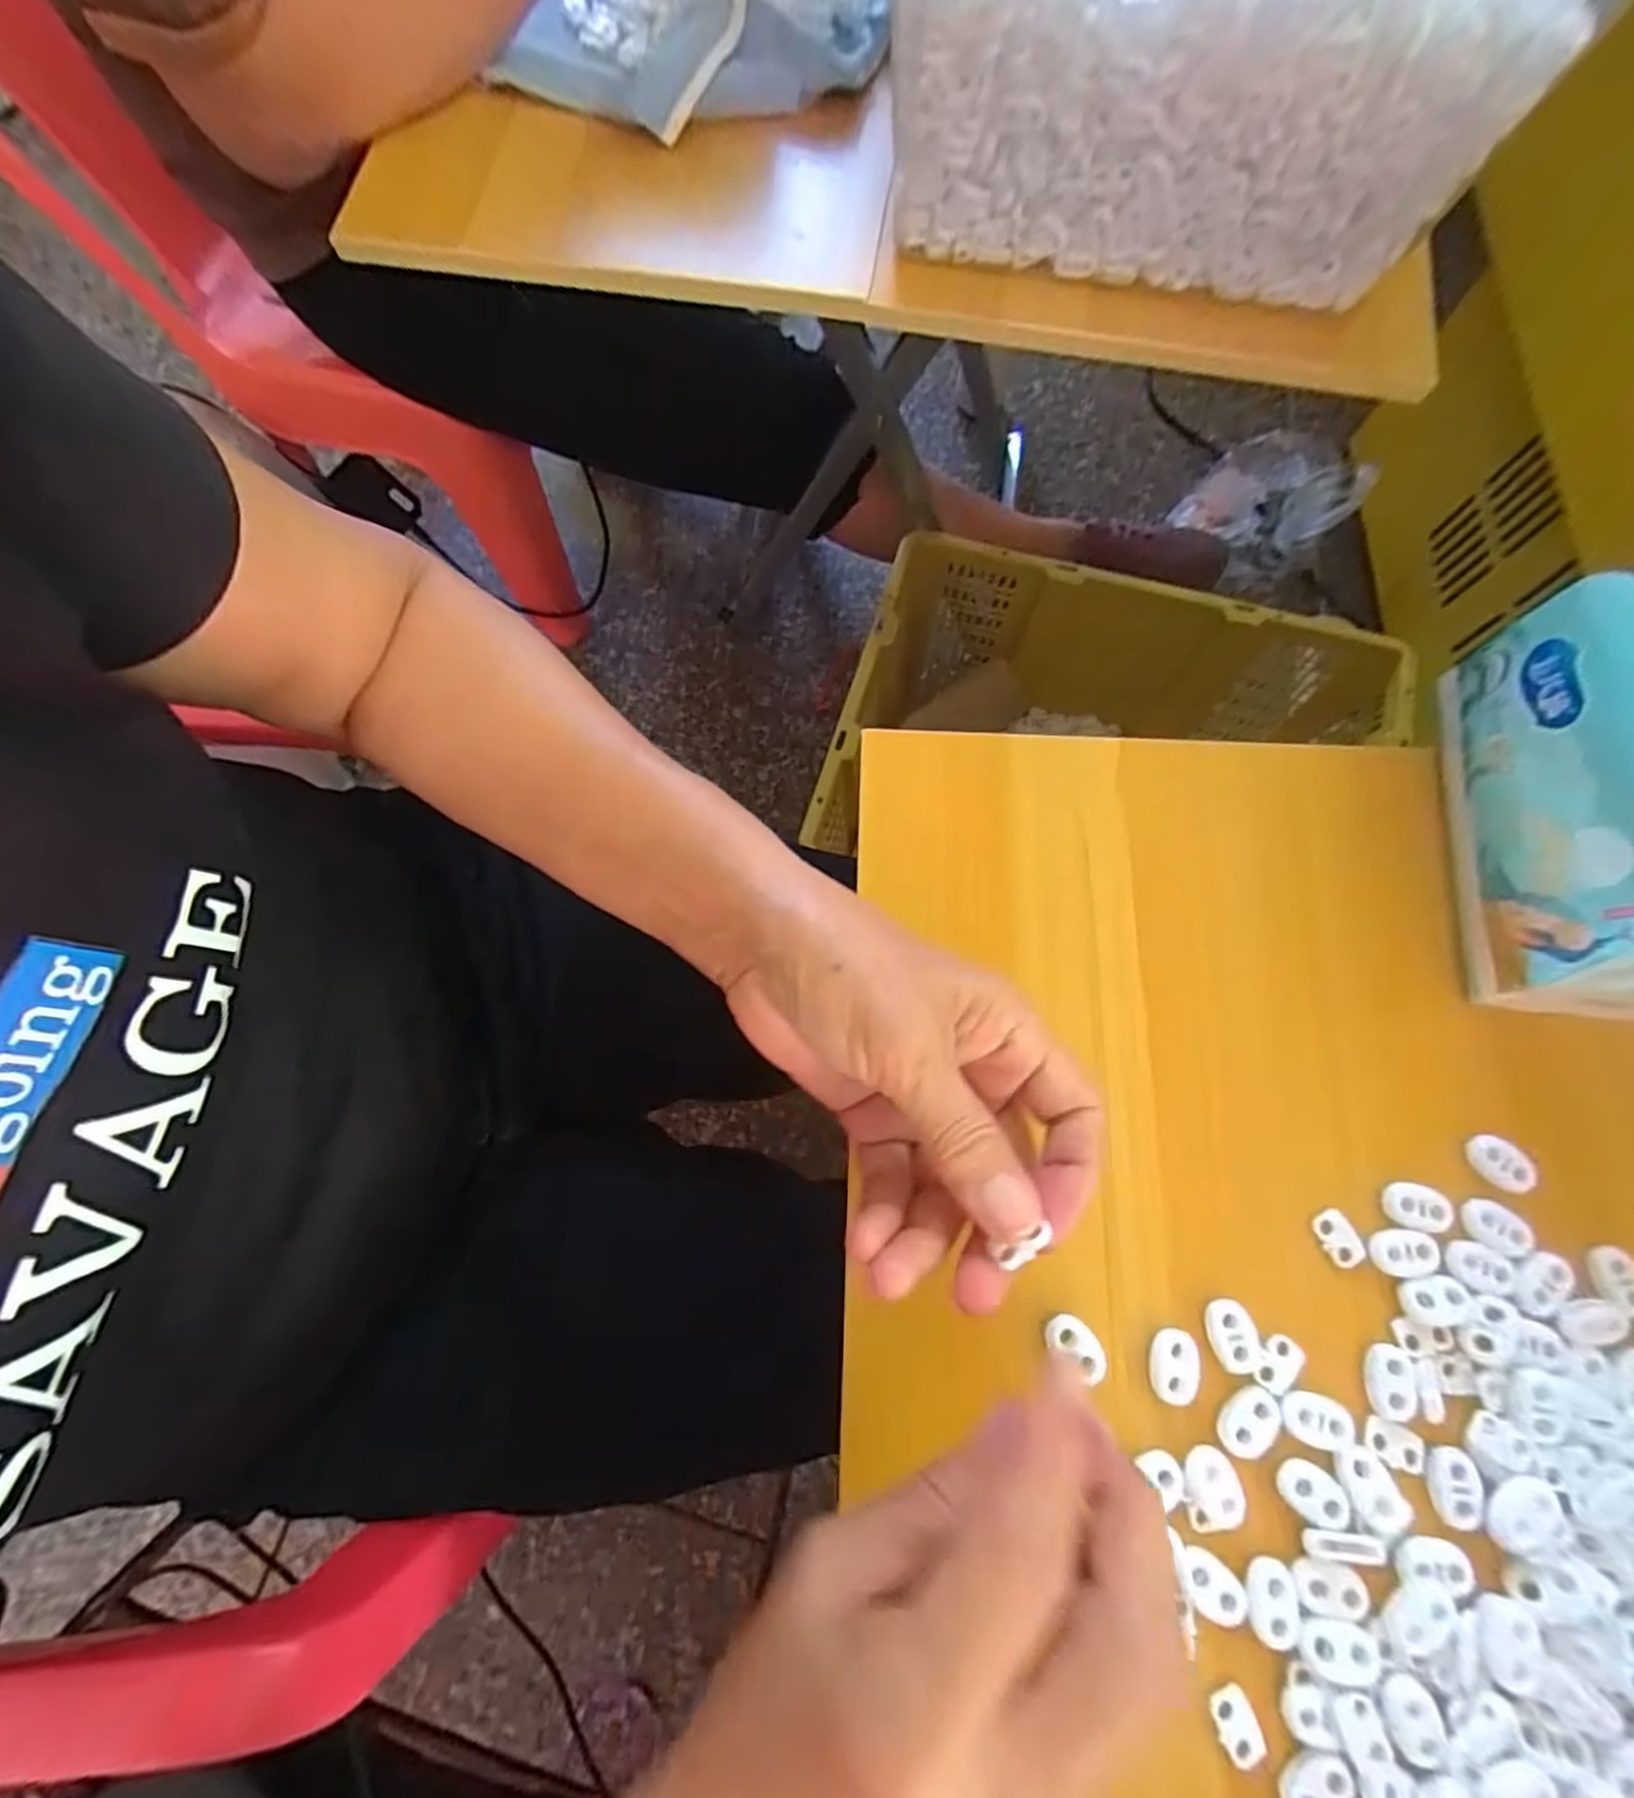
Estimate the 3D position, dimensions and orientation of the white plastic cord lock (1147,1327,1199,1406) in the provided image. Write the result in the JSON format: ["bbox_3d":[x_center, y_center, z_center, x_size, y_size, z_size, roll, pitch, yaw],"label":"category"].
[{"bbox_3d":[0.122,0.160,0.252,0.016,0.005,0.022,13,75,3],"label":"white plastic cord lock"}]

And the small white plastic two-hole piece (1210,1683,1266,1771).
[{"bbox_3d":[0.129,0.253,0.225,0.013,0.004,0.018,-19,75,-6],"label":"small white plastic two-hole piece"}]

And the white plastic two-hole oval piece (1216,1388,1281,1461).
[{"bbox_3d":[0.145,0.175,0.247,0.023,0.004,0.016,-39,78,-11],"label":"white plastic two-hole oval piece"}]

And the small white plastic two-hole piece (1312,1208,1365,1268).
[{"bbox_3d":[0.187,0.122,0.265,0.011,0.004,0.018,-26,76,-7],"label":"small white plastic two-hole piece"}]

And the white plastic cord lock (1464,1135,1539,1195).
[{"bbox_3d":[0.248,0.096,0.267,0.014,0.006,0.022,-42,79,-11],"label":"white plastic cord lock"}]

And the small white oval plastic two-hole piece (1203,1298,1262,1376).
[{"bbox_3d":[0.143,0.151,0.254,0.015,0.005,0.022,-15,75,-5],"label":"small white oval plastic two-hole piece"}]

